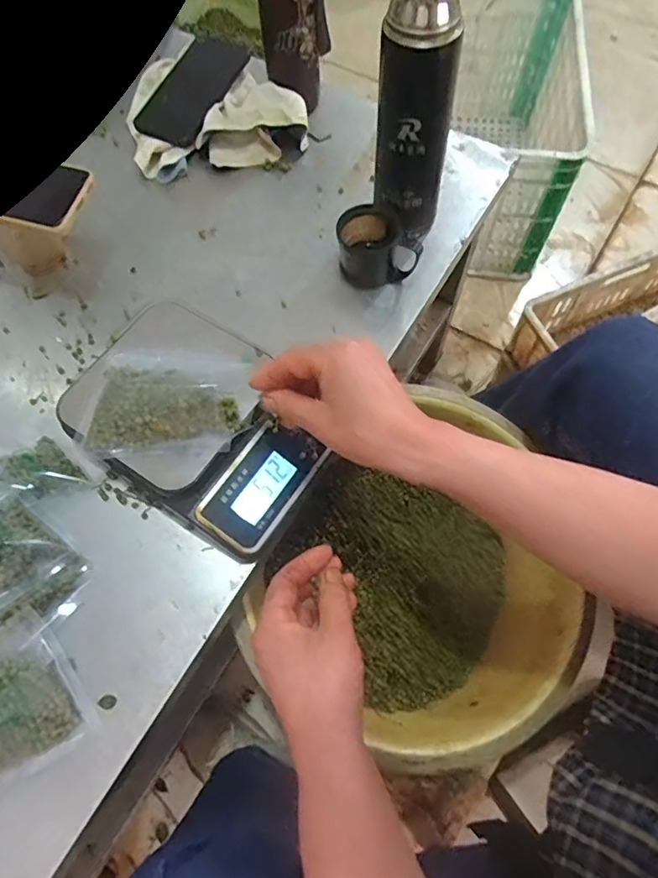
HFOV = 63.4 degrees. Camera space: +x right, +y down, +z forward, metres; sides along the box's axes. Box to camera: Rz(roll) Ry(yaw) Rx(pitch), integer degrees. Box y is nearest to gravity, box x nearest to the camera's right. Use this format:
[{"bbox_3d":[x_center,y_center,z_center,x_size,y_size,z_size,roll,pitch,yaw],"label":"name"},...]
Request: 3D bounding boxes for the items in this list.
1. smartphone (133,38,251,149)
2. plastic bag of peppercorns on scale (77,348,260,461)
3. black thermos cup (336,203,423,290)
[{"bbox_3d":[-0.169,-0.427,0.651,0.090,0.008,0.161,23,76,11],"label":"smartphone"},{"bbox_3d":[-0.131,-0.036,0.430,0.131,0.031,0.100,-2,63,2],"label":"plastic bag of peppercorns on scale"},{"bbox_3d":[0.048,-0.195,0.545,0.081,0.059,0.064,-1,64,0],"label":"black thermos cup"}]

